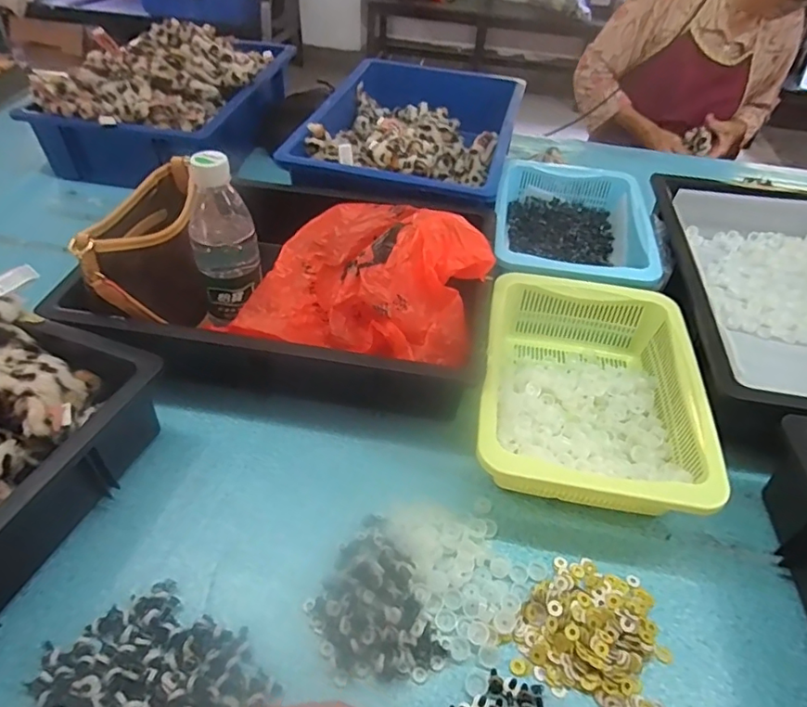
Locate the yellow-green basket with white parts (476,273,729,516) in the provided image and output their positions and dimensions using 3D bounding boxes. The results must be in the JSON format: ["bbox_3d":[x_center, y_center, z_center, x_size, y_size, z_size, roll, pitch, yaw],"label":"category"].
[{"bbox_3d":[0.183,0.036,0.564,0.205,0.088,0.286,10,45,5],"label":"yellow-green basket with white parts"}]

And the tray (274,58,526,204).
[{"bbox_3d":[0.022,-0.376,0.920,0.311,0.082,0.484,12,45,9],"label":"tray"}]

